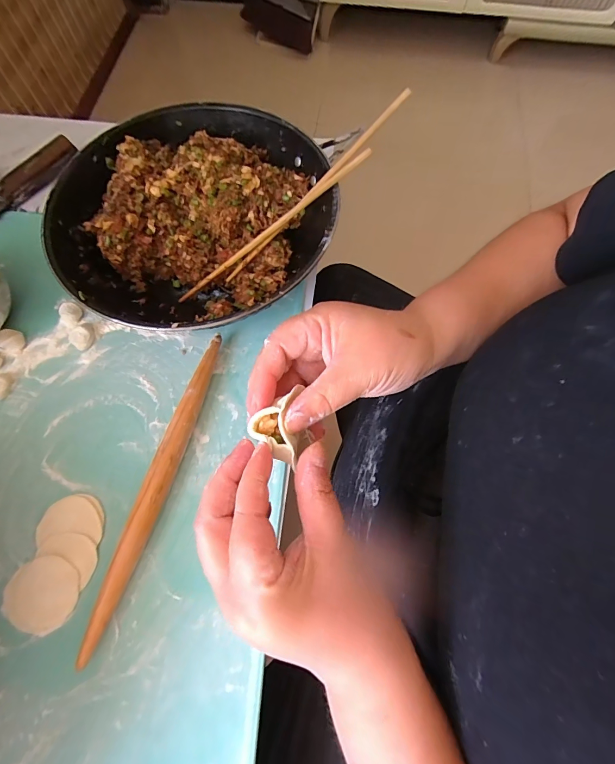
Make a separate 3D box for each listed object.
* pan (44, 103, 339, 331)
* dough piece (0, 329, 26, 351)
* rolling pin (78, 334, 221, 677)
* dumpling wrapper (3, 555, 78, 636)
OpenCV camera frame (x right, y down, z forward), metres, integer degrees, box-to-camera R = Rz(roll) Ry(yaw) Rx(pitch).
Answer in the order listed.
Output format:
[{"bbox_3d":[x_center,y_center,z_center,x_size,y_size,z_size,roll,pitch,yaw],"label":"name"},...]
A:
[{"bbox_3d":[-0.131,-0.194,0.423,0.301,0.089,0.289,0,70,0],"label":"pan"},{"bbox_3d":[-0.353,-0.050,0.415,0.028,0.013,0.024,19,71,7],"label":"dough piece"},{"bbox_3d":[-0.147,0.095,0.352,0.024,0.020,0.313,17,71,6],"label":"rolling pin"},{"bbox_3d":[-0.250,0.197,0.327,0.068,0.007,0.062,10,71,3],"label":"dumpling wrapper"}]

